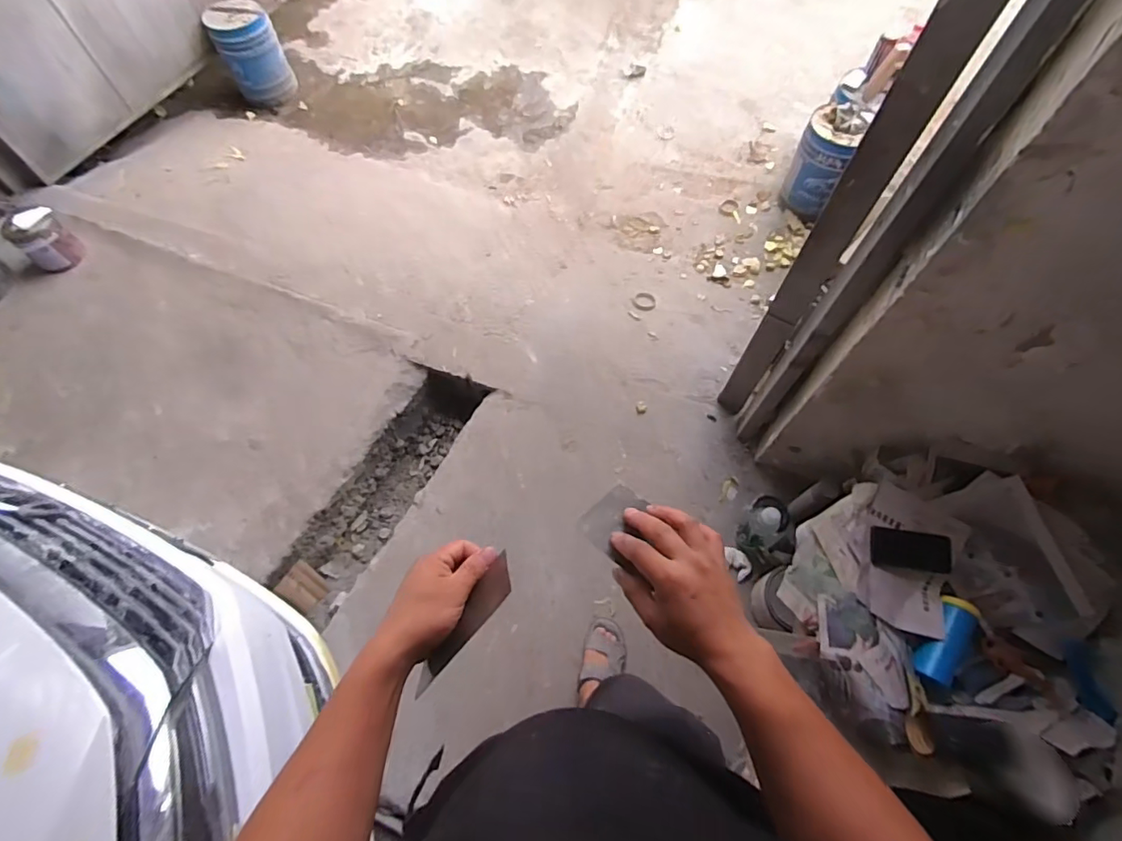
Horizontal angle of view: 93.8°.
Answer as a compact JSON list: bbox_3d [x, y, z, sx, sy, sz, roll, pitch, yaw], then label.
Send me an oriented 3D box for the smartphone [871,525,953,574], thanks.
[{"bbox_3d":[0.720,0.269,1.081,0.166,0.010,0.080,8,91,-1],"label":"smartphone"}]

